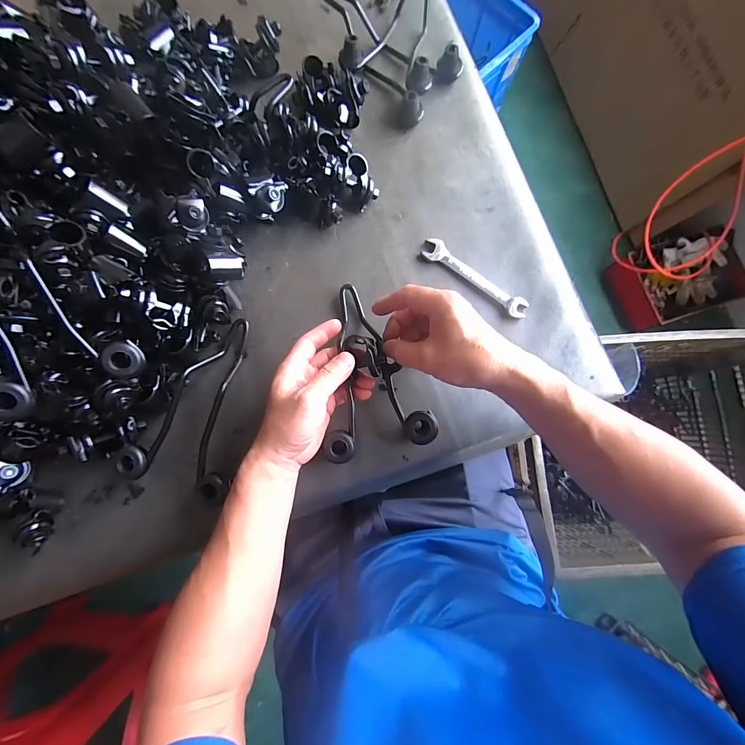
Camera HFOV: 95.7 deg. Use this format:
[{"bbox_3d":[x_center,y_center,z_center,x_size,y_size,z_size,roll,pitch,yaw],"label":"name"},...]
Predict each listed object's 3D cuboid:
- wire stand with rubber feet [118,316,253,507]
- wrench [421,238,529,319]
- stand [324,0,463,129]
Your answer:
[{"bbox_3d":[-0.198,0.034,0.359,0.106,0.036,0.192,2,80,-2],"label":"wire stand with rubber feet"},{"bbox_3d":[0.124,-0.114,0.407,0.143,0.007,0.027,36,81,4],"label":"wrench"},{"bbox_3d":[0.033,-0.432,0.443,0.160,0.041,0.216,-17,82,-5],"label":"stand"}]

